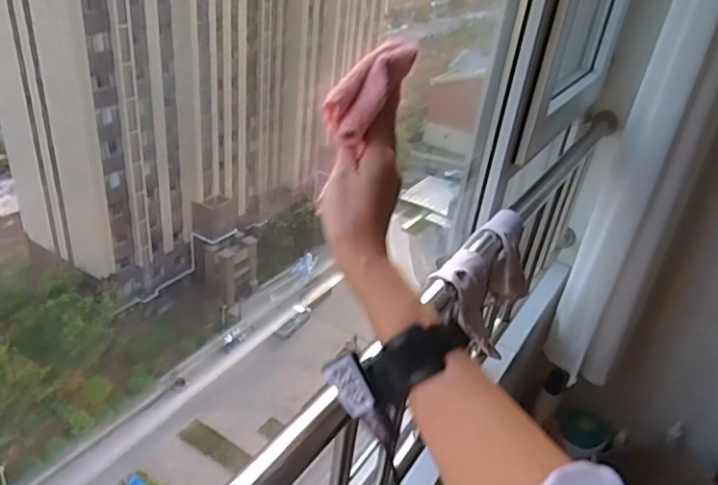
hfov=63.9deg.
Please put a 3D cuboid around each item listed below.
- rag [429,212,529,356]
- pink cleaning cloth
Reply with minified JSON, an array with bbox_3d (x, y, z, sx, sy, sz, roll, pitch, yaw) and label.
[{"bbox_3d":[0.179,0.060,0.784,0.086,0.132,0.236,24,35,25],"label":"rag"},{"bbox_3d":[0.013,-0.126,0.461,0.030,0.042,0.116,22,60,23],"label":"pink cleaning cloth"}]

